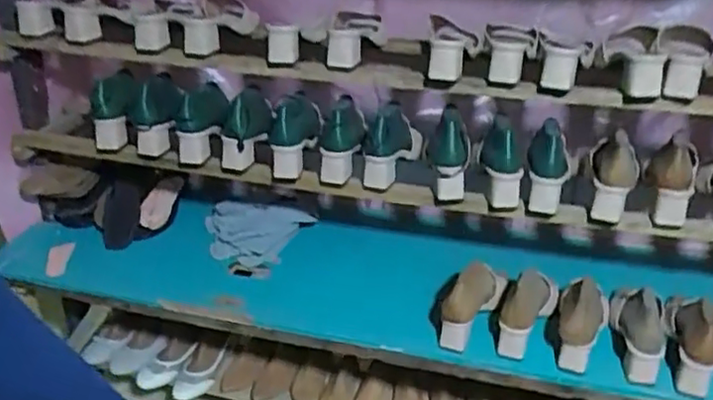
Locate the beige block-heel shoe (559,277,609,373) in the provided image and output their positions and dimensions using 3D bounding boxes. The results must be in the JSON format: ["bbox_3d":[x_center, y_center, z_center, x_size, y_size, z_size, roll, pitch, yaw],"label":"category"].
[{"bbox_3d":[0.393,0.209,1.155,0.081,0.106,0.177,15,34,23],"label":"beige block-heel shoe"}]

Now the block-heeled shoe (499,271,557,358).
[{"bbox_3d":[0.309,0.202,1.187,0.063,0.090,0.193,17,35,25],"label":"block-heeled shoe"}]

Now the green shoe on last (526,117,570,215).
[{"bbox_3d":[0.316,-0.056,1.095,0.072,0.137,0.101,11,33,17],"label":"green shoe on last"}]

